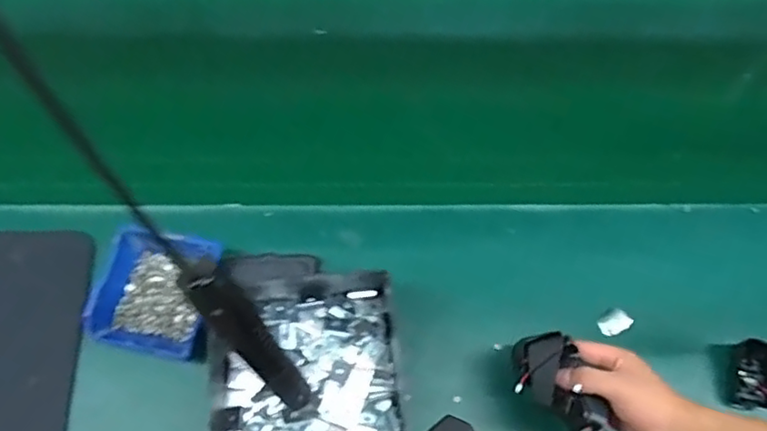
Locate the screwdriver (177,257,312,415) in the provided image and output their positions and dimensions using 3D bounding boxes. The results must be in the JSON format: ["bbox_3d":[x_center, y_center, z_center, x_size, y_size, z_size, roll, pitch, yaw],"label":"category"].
[{"bbox_3d":[-0.112,0.110,0.536,0.033,0.201,0.027,-42,47,-18],"label":"screwdriver"}]

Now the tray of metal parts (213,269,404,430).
[{"bbox_3d":[-0.080,0.195,0.644,0.179,0.031,0.252,-5,68,-5],"label":"tray of metal parts"}]

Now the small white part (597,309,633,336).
[{"bbox_3d":[0.262,0.122,0.701,0.034,0.013,0.024,-31,72,-14],"label":"small white part"}]

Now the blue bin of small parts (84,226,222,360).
[{"bbox_3d":[-0.246,0.086,0.673,0.127,0.043,0.125,8,67,1],"label":"blue bin of small parts"}]

